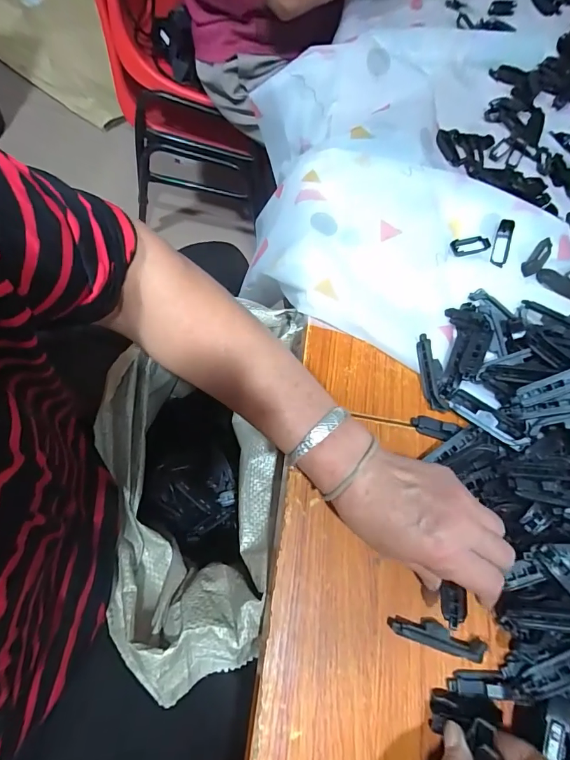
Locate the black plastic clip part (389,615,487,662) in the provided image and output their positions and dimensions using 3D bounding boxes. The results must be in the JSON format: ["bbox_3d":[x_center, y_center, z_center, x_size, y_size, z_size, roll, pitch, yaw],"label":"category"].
[{"bbox_3d":[0.120,0.201,0.317,0.074,0.016,0.018,21,67,1],"label":"black plastic clip part"}]

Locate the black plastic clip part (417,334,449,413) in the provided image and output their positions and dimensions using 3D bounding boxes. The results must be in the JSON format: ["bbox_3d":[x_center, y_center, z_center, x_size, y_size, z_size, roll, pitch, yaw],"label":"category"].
[{"bbox_3d":[0.144,-0.006,0.395,0.018,0.015,0.075,-12,89,-6],"label":"black plastic clip part"}]

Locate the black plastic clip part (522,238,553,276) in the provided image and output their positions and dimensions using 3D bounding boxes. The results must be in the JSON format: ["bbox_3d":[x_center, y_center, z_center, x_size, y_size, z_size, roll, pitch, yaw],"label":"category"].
[{"bbox_3d":[0.296,-0.142,0.474,0.019,0.013,0.058,42,69,9],"label":"black plastic clip part"}]

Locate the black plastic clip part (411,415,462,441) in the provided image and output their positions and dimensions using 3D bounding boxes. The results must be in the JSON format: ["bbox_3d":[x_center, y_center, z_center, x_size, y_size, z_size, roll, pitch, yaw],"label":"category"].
[{"bbox_3d":[0.142,0.045,0.383,0.043,0.011,0.017,12,67,18],"label":"black plastic clip part"}]

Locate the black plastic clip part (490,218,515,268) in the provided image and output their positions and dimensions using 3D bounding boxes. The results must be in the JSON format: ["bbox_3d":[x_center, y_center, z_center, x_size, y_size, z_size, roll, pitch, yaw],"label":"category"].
[{"bbox_3d":[0.251,-0.157,0.468,0.018,0.009,0.055,12,87,4],"label":"black plastic clip part"}]

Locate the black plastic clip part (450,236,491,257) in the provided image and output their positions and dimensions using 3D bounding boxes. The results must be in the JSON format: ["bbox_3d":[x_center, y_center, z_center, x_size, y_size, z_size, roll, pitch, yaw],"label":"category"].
[{"bbox_3d":[0.214,-0.154,0.469,0.054,0.008,0.019,-14,88,-16],"label":"black plastic clip part"}]

